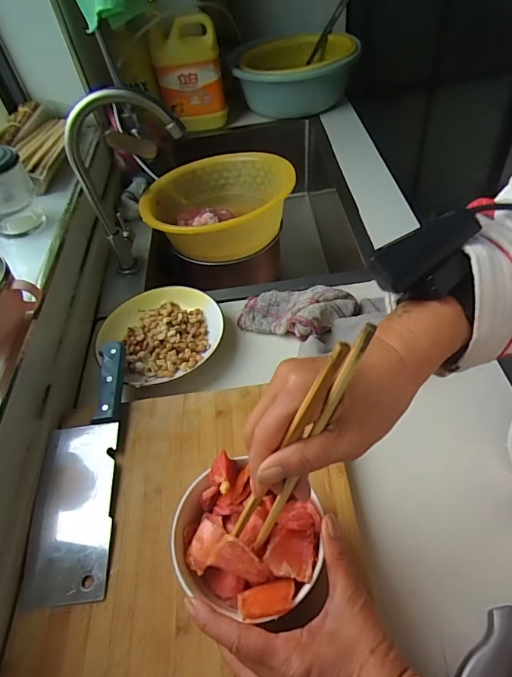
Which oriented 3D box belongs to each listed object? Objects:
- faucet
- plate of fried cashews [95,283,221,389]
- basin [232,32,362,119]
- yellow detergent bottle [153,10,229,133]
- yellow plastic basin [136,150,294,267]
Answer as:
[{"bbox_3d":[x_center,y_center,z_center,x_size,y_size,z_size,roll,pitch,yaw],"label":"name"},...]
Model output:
[{"bbox_3d":[-0.173,-0.232,0.639,0.160,0.263,0.062,-14,49,-4],"label":"faucet"},{"bbox_3d":[-0.130,-0.009,0.588,0.165,0.031,0.145,-19,49,-8],"label":"plate of fried cashews"},{"bbox_3d":[0.089,-0.628,1.028,0.266,0.126,0.275,-4,49,5],"label":"basin"},{"bbox_3d":[-0.148,-0.573,0.961,0.140,0.224,0.093,-3,49,6],"label":"yellow detergent bottle"},{"bbox_3d":[-0.080,-0.254,0.829,0.253,0.103,0.269,-3,48,3],"label":"yellow plastic basin"}]

